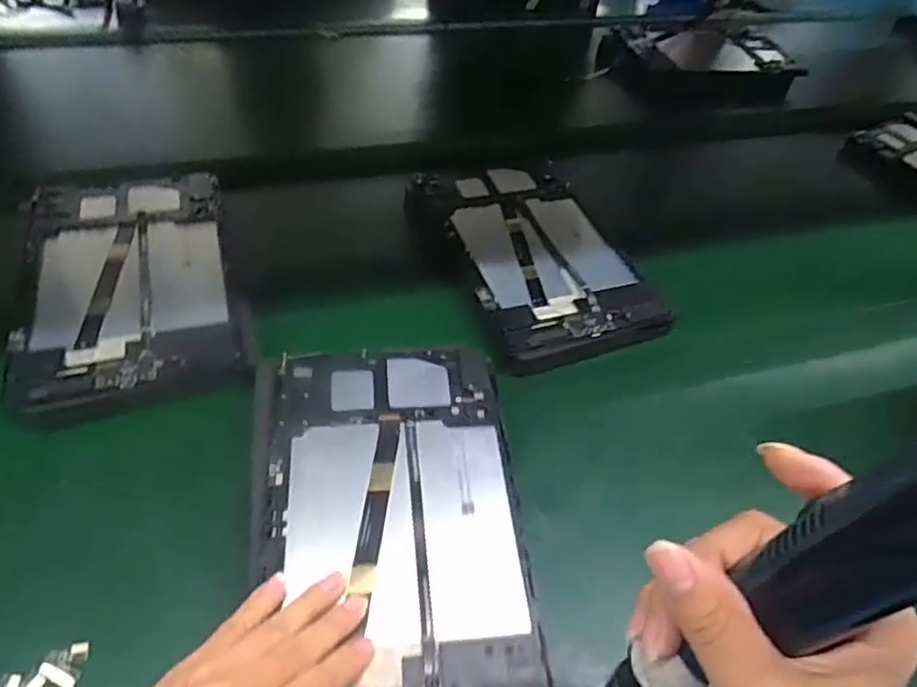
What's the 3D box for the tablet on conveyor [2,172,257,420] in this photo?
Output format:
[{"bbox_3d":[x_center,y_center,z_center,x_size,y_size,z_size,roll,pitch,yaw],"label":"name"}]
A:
[{"bbox_3d":[-0.259,-0.054,0.503,0.151,0.017,0.240,-11,49,-18],"label":"tablet on conveyor"}]

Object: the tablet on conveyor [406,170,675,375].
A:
[{"bbox_3d":[0.063,-0.086,0.577,0.155,0.016,0.252,-13,51,-18],"label":"tablet on conveyor"}]

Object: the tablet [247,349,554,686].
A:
[{"bbox_3d":[-0.041,0.100,0.376,0.156,0.016,0.237,-2,47,-9],"label":"tablet"}]

